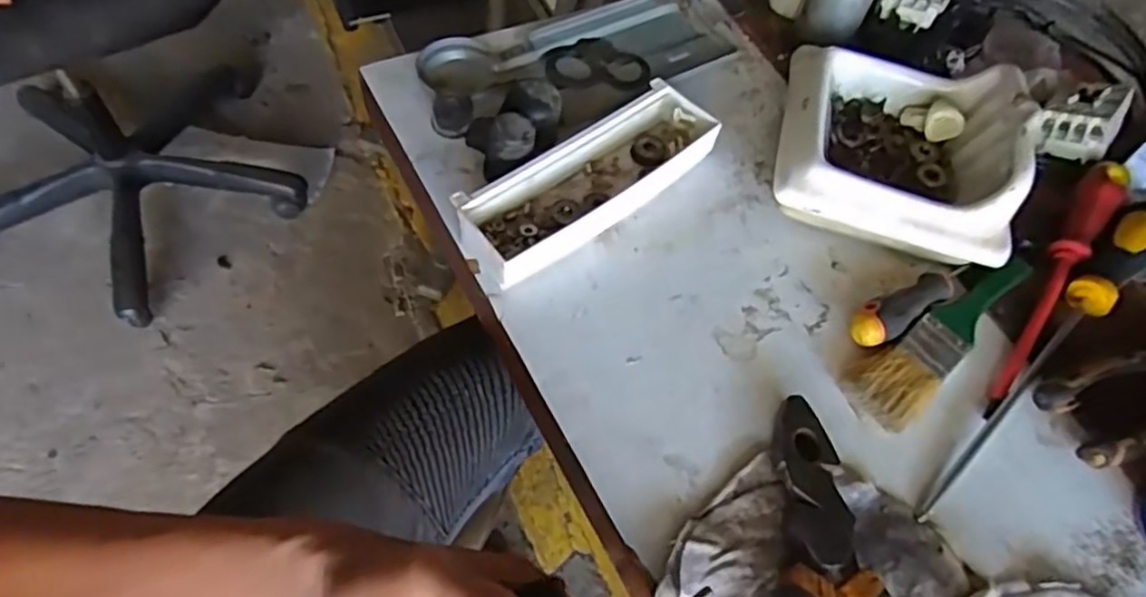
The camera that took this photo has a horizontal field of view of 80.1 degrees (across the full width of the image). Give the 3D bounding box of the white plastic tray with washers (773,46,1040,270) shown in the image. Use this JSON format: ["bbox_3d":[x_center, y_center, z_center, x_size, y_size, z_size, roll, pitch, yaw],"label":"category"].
[{"bbox_3d":[0.214,-0.105,0.459,0.148,0.073,0.144,15,59,3],"label":"white plastic tray with washers"}]

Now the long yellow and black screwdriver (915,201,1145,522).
[{"bbox_3d":[0.291,0.025,0.410,0.291,0.028,0.029,-37,69,-24],"label":"long yellow and black screwdriver"}]

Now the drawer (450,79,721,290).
[{"bbox_3d":[0.016,-0.078,0.447,0.188,0.033,0.060,-36,68,-23],"label":"drawer"}]

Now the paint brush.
[{"bbox_3d":[0.232,0.024,0.416,0.160,0.012,0.041,-29,66,-21],"label":"paint brush"}]

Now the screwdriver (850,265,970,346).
[{"bbox_3d":[0.213,0.002,0.425,0.104,0.025,0.024,-26,65,-20],"label":"screwdriver"}]

